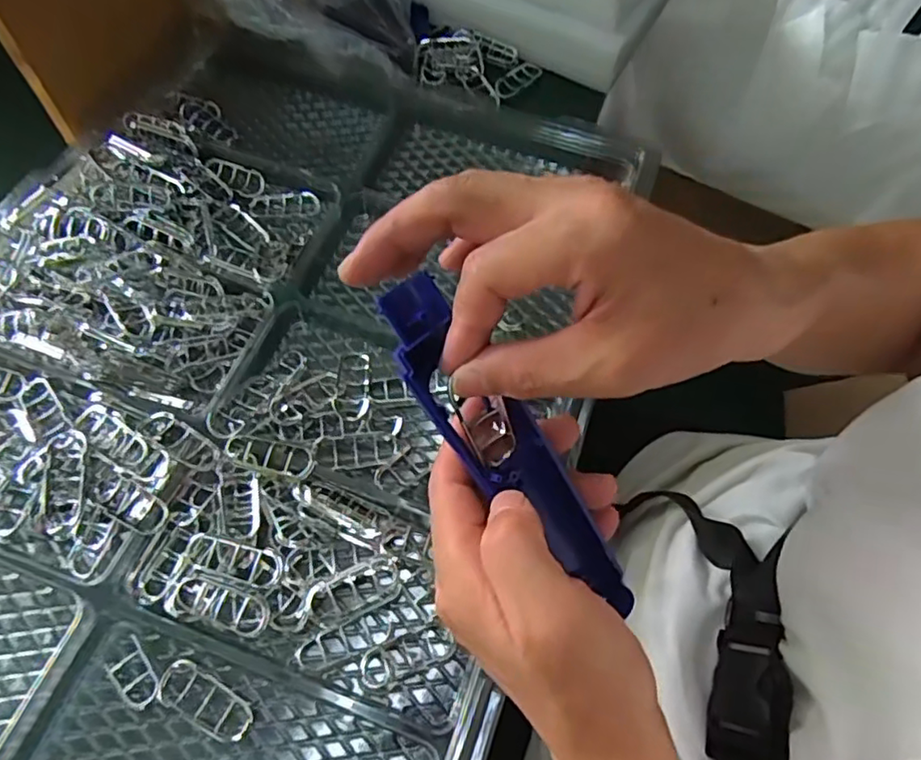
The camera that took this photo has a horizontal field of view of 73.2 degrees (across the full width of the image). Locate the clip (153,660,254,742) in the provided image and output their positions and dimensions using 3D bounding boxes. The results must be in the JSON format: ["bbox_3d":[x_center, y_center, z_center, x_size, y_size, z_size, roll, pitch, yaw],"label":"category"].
[{"bbox_3d":[-0.132,0.166,0.320,0.053,0.004,0.022,28,64,11],"label":"clip"}]

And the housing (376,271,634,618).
[{"bbox_3d":[0.023,0.033,0.268,0.037,0.019,0.170,-45,109,-22],"label":"housing"}]

